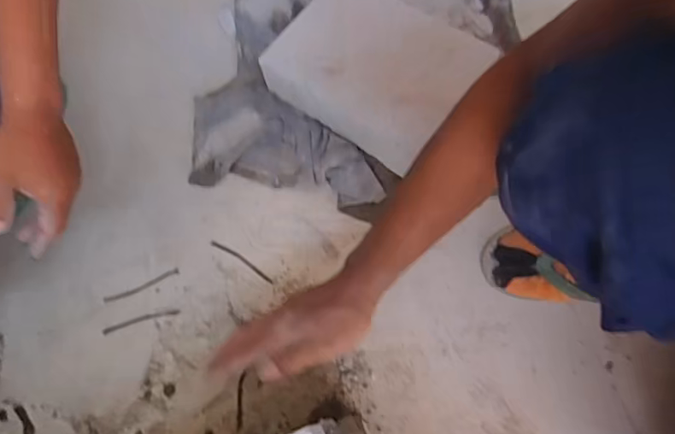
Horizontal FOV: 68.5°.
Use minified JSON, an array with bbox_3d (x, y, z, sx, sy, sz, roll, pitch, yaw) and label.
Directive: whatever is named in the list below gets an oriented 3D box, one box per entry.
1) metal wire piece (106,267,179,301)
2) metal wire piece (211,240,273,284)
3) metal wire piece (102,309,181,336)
[{"bbox_3d":[-0.249,0.089,0.630,0.098,0.004,0.010,-22,71,-5],"label":"metal wire piece"},{"bbox_3d":[-0.128,0.059,0.669,0.100,0.006,0.011,31,74,12],"label":"metal wire piece"},{"bbox_3d":[-0.256,0.134,0.643,0.099,0.004,0.009,-15,70,-3],"label":"metal wire piece"}]

